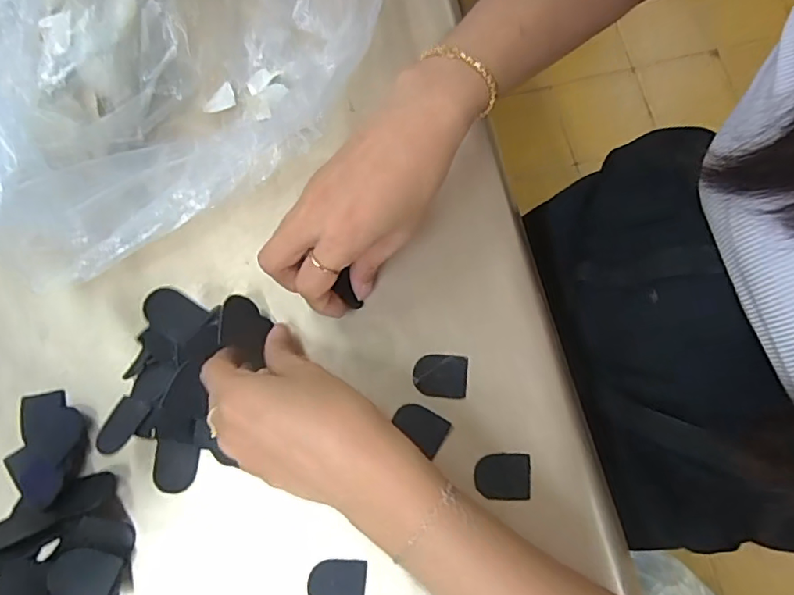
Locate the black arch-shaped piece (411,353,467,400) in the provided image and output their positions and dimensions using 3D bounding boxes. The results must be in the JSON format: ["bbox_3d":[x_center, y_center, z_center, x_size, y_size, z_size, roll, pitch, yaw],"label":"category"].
[{"bbox_3d":[0.028,0.050,0.343,0.034,0.004,0.027,5,77,1],"label":"black arch-shaped piece"}]

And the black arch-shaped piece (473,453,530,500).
[{"bbox_3d":[0.065,0.111,0.330,0.034,0.004,0.027,0,77,0],"label":"black arch-shaped piece"}]

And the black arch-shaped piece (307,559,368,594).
[{"bbox_3d":[-0.036,0.171,0.318,0.034,0.004,0.027,3,77,1],"label":"black arch-shaped piece"}]

